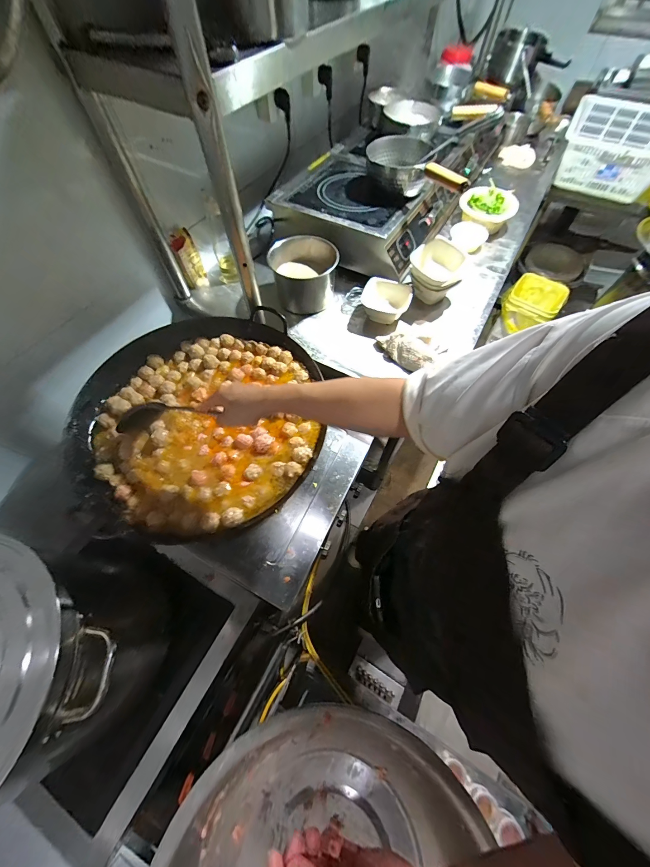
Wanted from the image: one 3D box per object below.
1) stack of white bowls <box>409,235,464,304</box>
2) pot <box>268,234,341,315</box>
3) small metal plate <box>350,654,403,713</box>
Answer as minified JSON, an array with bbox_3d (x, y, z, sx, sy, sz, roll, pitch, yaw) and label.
[{"bbox_3d":[0.281,-0.412,0.779,0.129,0.115,0.118,20,64,10],"label":"stack of white bowls"},{"bbox_3d":[-0.053,-0.416,0.784,0.167,0.134,0.145,-16,64,-8],"label":"pot"},{"bbox_3d":[0.175,0.851,1.028,0.184,0.012,0.073,27,50,14],"label":"small metal plate"}]

